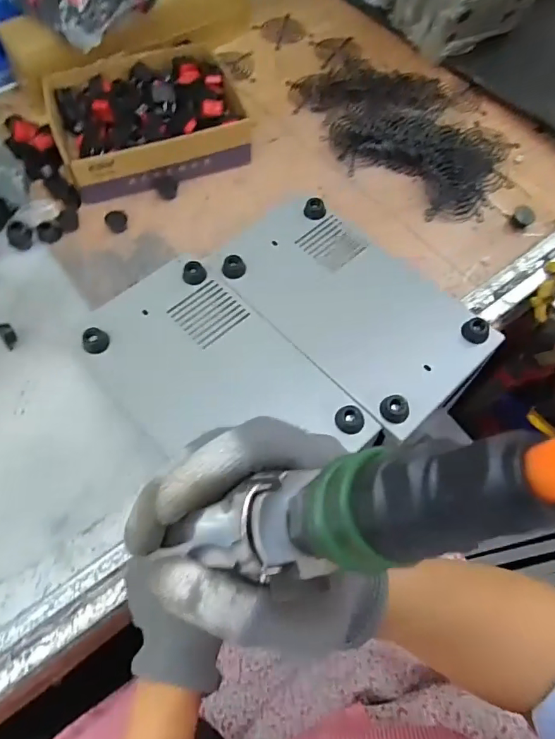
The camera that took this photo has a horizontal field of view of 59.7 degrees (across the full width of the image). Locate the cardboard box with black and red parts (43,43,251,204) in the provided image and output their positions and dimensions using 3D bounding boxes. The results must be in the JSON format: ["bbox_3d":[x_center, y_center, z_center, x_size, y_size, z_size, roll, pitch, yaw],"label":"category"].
[{"bbox_3d":[-0.153,-0.293,0.578,0.216,0.056,0.173,-20,66,-9],"label":"cardboard box with black and red parts"}]

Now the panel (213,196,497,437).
[{"bbox_3d":[0.078,-0.078,0.488,0.168,0.014,0.267,-39,70,-17],"label":"panel"}]

